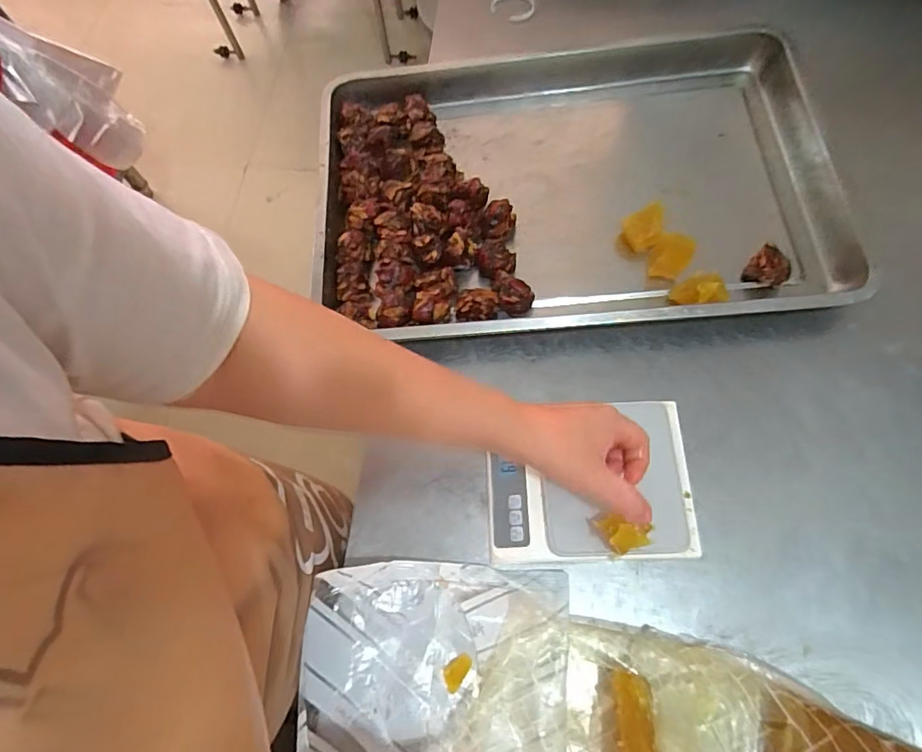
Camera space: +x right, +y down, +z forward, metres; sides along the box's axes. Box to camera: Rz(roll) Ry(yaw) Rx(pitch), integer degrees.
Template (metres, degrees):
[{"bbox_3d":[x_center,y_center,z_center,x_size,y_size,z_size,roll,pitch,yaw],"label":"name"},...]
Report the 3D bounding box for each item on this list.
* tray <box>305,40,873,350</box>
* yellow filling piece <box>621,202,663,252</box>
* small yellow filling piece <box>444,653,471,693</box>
[{"bbox_3d":[0.129,-0.226,0.627,0.596,0.047,0.386,-3,68,2],"label":"tray"},{"bbox_3d":[0.206,-0.171,0.607,0.040,0.034,0.048,11,69,7],"label":"yellow filling piece"},{"bbox_3d":[-0.004,0.259,0.464,0.018,0.004,0.032,37,69,1],"label":"small yellow filling piece"}]

